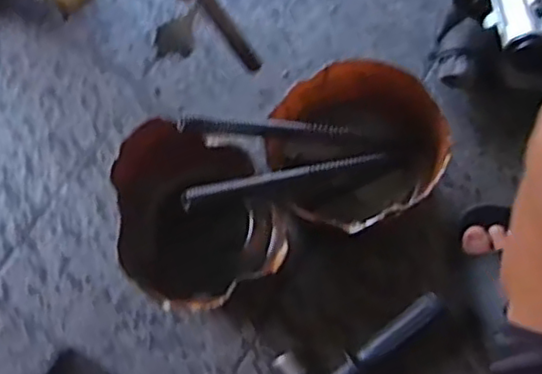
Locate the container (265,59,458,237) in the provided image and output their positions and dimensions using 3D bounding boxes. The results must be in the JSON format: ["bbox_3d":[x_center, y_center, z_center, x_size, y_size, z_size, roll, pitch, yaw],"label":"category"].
[{"bbox_3d":[0.094,-0.042,0.740,0.177,0.101,0.177,0,77,1],"label":"container"}]

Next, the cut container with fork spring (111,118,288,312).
[{"bbox_3d":[-0.073,0.033,0.724,0.166,0.111,0.196,-8,77,0],"label":"cut container with fork spring"}]

